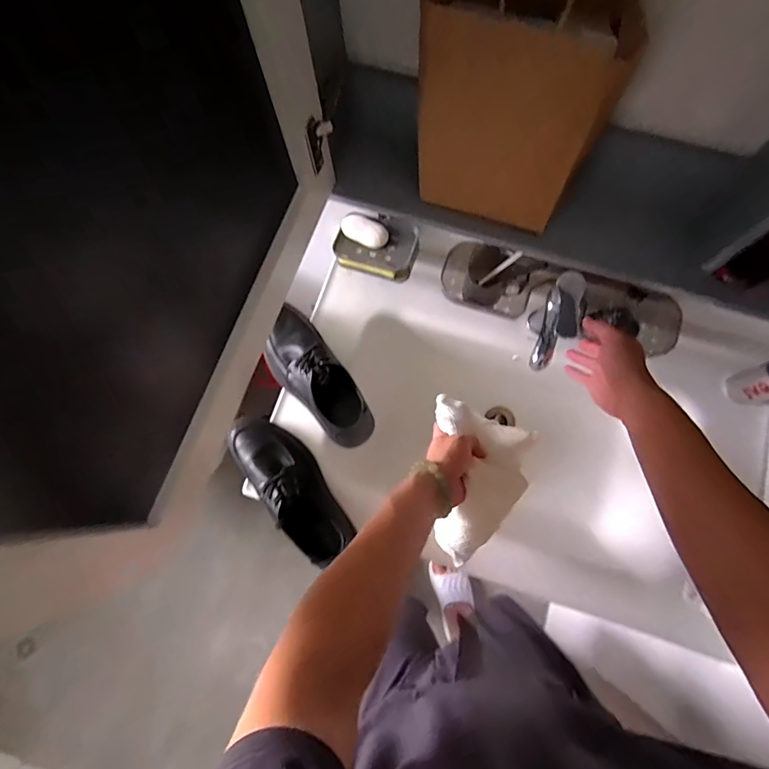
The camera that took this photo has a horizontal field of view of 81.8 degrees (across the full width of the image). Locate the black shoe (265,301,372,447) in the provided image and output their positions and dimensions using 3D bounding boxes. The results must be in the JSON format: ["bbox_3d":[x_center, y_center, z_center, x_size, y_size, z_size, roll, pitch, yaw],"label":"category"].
[{"bbox_3d":[-0.119,-0.016,0.710,0.098,0.092,0.264,-34,77,-6],"label":"black shoe"}]

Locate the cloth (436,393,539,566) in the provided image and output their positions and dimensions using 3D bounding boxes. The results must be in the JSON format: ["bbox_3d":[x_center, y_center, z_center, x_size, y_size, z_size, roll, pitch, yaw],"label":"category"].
[{"bbox_3d":[0.136,0.126,0.606,0.125,0.062,0.222,1,76,2],"label":"cloth"}]

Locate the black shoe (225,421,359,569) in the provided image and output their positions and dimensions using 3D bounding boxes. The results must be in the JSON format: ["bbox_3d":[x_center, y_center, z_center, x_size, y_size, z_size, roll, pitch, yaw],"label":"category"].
[{"bbox_3d":[-0.144,0.147,0.666,0.099,0.086,0.249,-43,78,-8],"label":"black shoe"}]

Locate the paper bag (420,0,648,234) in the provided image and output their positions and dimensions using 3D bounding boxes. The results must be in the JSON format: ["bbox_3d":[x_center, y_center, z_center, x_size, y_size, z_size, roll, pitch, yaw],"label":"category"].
[{"bbox_3d":[0.121,-0.275,0.409,0.166,0.212,0.119,16,77,6],"label":"paper bag"}]

